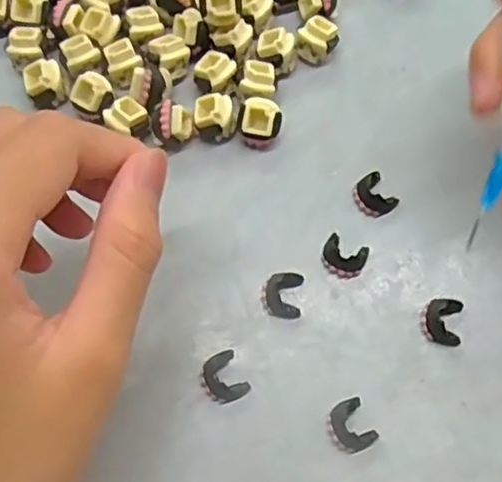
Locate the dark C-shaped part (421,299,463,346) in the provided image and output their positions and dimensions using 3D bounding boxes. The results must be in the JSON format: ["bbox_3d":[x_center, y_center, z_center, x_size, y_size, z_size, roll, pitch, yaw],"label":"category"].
[{"bbox_3d":[0.066,0.027,0.230,0.014,0.006,0.017,9,70,3],"label":"dark C-shaped part"}]

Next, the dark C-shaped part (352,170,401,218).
[{"bbox_3d":[0.046,-0.017,0.246,0.014,0.006,0.015,-38,75,-13],"label":"dark C-shaped part"}]

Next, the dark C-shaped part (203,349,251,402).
[{"bbox_3d":[-0.009,0.045,0.223,0.013,0.006,0.016,-27,73,-9],"label":"dark C-shaped part"}]

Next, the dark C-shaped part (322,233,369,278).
[{"bbox_3d":[0.033,0.005,0.238,0.016,0.005,0.014,24,72,8],"label":"dark C-shaped part"}]

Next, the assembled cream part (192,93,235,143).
[{"bbox_3d":[-0.014,-0.047,0.251,0.015,0.012,0.013,-11,71,-4],"label":"assembled cream part"}]

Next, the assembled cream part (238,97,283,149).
[{"bbox_3d":[0.004,-0.044,0.251,0.016,0.014,0.014,3,70,1],"label":"assembled cream part"}]

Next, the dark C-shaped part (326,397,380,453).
[{"bbox_3d":[0.033,0.060,0.217,0.014,0.005,0.016,-27,73,-10],"label":"dark C-shaped part"}]

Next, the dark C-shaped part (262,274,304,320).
[{"bbox_3d":[0.011,0.018,0.234,0.014,0.005,0.016,7,70,2],"label":"dark C-shaped part"}]

